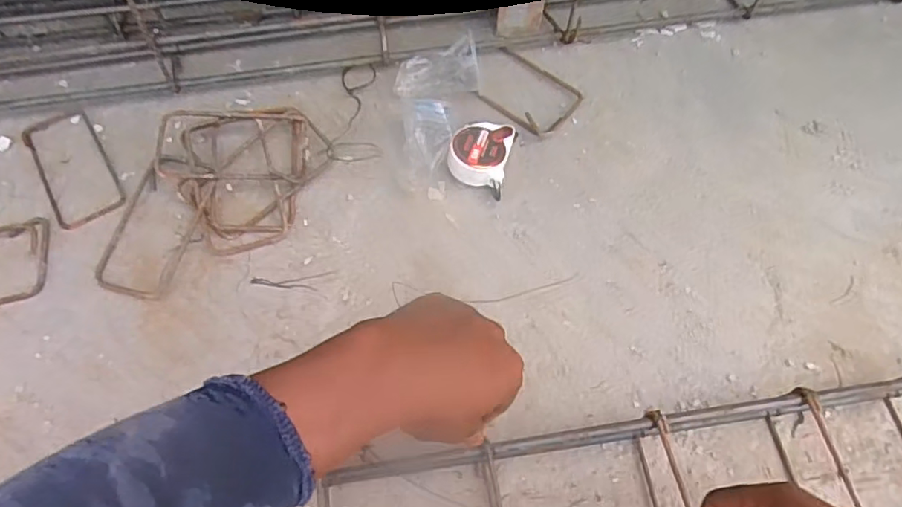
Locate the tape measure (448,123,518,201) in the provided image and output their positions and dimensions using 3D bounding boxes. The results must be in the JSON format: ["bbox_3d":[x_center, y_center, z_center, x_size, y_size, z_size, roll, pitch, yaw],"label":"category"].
[{"bbox_3d":[0.032,-0.107,0.649,0.064,0.034,0.080,14,64,4],"label":"tape measure"}]

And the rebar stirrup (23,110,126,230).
[{"bbox_3d":[-0.408,-0.094,0.641,0.070,0.006,0.154,-30,69,-17],"label":"rebar stirrup"}]

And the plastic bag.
[{"bbox_3d":[-0.012,-0.158,0.659,0.097,0.058,0.174,-1,64,-4],"label":"plastic bag"}]

